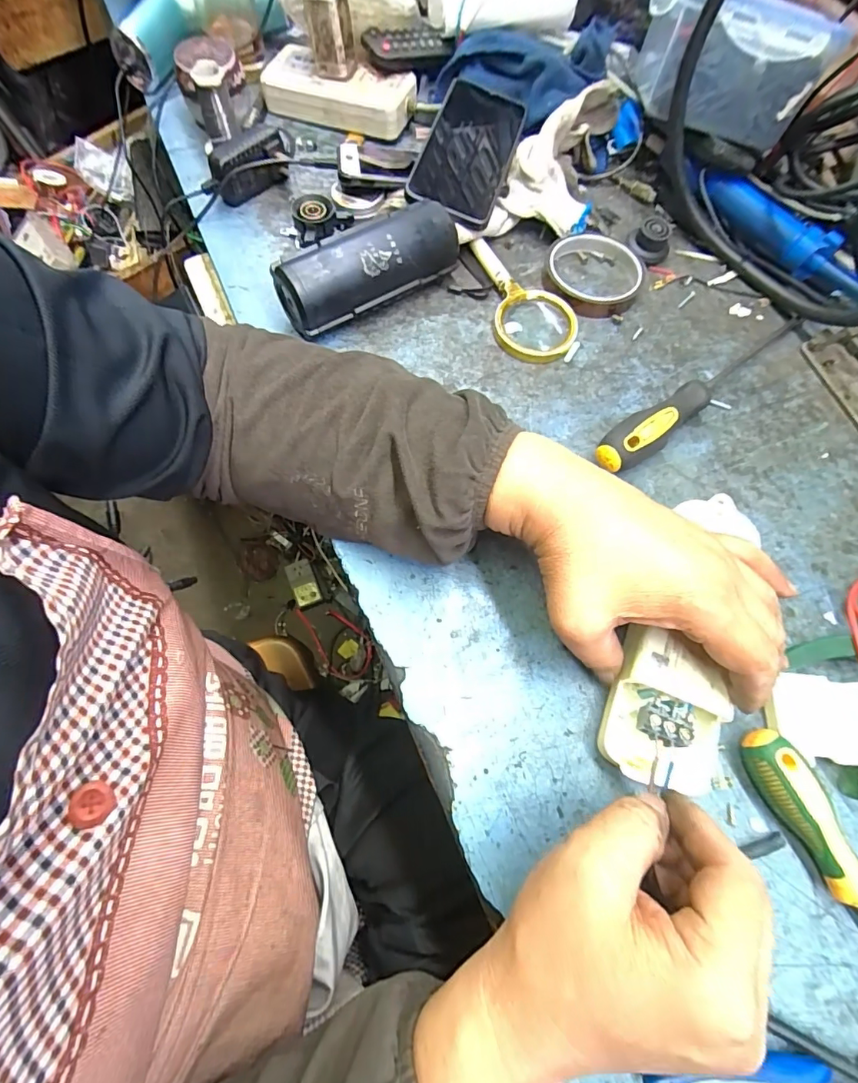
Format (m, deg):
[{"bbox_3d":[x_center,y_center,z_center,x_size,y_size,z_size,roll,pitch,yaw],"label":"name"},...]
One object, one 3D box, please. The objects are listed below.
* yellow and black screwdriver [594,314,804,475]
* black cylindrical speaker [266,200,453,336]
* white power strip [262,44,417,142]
[{"bbox_3d":[0.222,-0.123,0.376,0.259,0.035,0.028,-36,73,-16],"label":"yellow and black screwdriver"},{"bbox_3d":[-0.047,-0.224,0.394,0.152,0.053,0.052,-33,73,-15],"label":"black cylindrical speaker"},{"bbox_3d":[-0.095,-0.465,0.493,0.154,0.033,0.062,17,68,4],"label":"white power strip"}]

